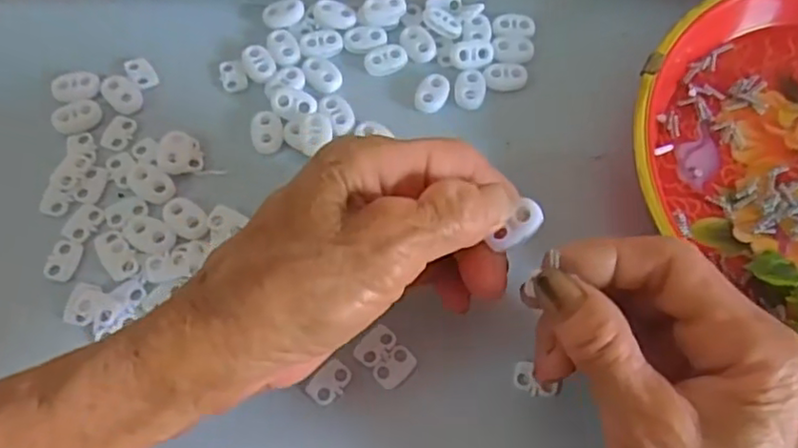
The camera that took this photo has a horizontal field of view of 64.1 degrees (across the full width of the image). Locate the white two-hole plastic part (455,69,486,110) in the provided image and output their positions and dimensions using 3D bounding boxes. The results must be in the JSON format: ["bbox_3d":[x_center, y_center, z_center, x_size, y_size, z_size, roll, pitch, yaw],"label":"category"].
[{"bbox_3d":[0.035,-0.067,0.313,0.015,0.004,0.021,11,66,4],"label":"white two-hole plastic part"}]

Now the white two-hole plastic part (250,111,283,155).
[{"bbox_3d":[-0.062,-0.044,0.301,0.015,0.004,0.022,-3,66,-2],"label":"white two-hole plastic part"}]

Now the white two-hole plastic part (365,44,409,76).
[{"bbox_3d":[-0.007,-0.083,0.321,0.022,0.004,0.014,-24,69,-11],"label":"white two-hole plastic part"}]

